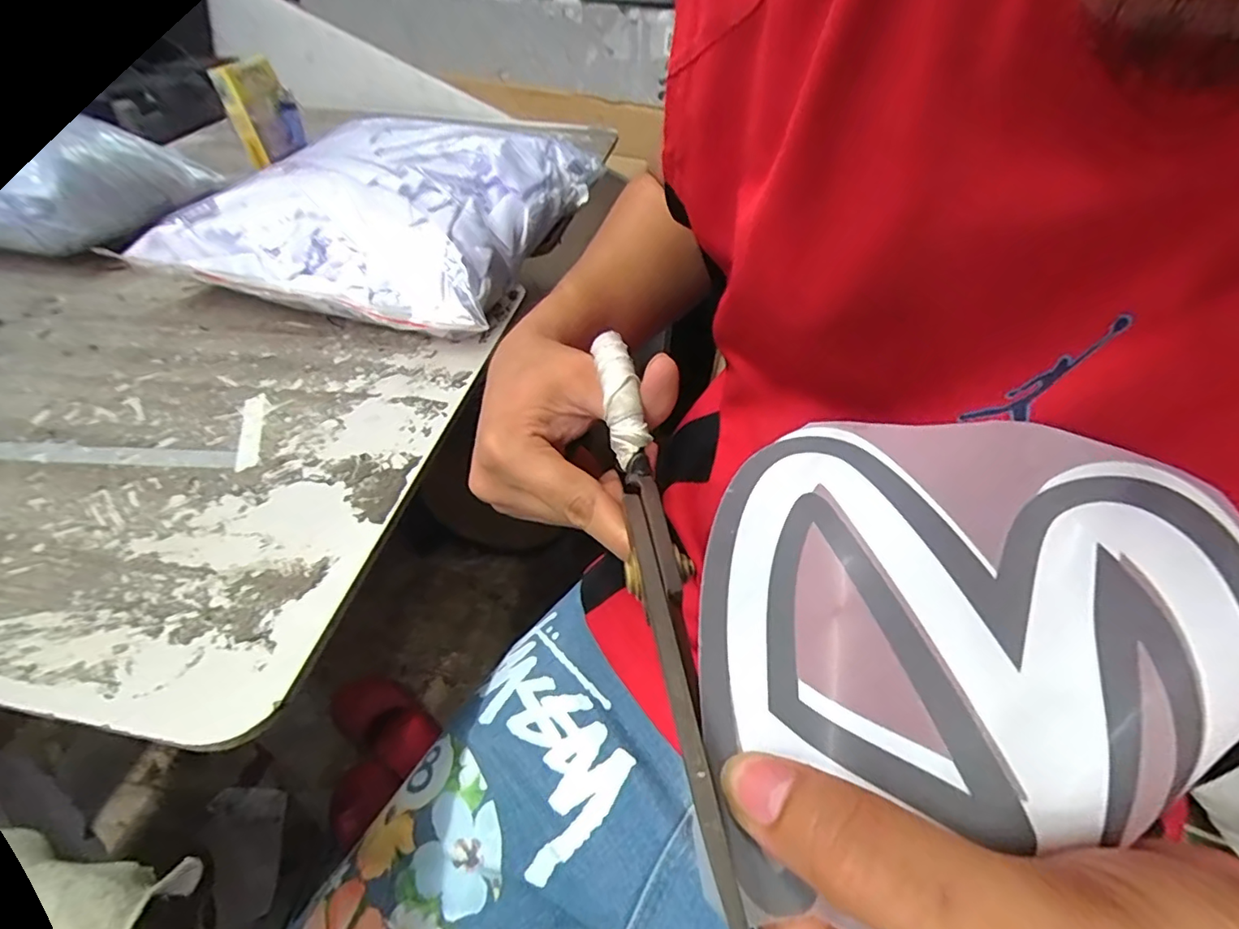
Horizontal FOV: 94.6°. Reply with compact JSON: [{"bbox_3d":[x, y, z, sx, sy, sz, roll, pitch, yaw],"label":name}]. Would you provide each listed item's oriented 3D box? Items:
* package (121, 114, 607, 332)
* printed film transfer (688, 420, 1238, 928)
[{"bbox_3d":[-0.199,-0.244,0.528,0.278,0.087,0.343,10,46,8],"label":"package"},{"bbox_3d":[0.070,0.032,0.152,0.126,0.018,0.120,-31,39,-2],"label":"printed film transfer"}]

